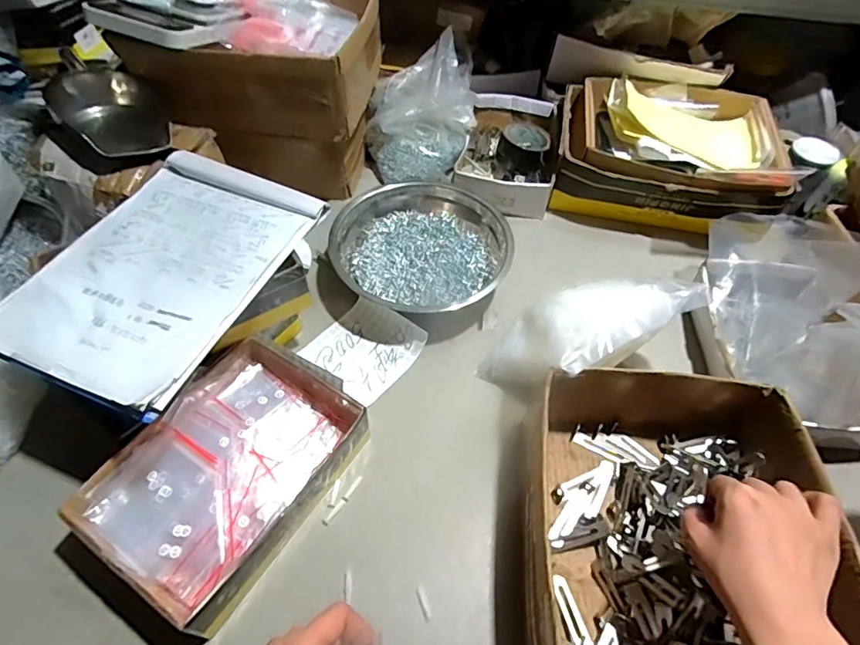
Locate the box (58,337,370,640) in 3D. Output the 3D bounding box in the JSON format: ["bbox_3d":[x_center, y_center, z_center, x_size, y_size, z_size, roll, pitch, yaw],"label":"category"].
[{"bbox_3d":[-0.203,0.151,0.531,0.175,0.069,0.249,29,58,18],"label":"box"}]

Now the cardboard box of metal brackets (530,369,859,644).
[{"bbox_3d":[0.226,0.208,0.482,0.254,0.109,0.306,4,54,1],"label":"cardboard box of metal brackets"}]

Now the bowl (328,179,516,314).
[{"bbox_3d":[-0.011,-0.102,0.714,0.225,0.073,0.214,1,54,-1],"label":"bowl"}]

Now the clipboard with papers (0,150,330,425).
[{"bbox_3d":[-0.276,-0.066,0.541,0.213,0.022,0.316,19,56,12],"label":"clipboard with papers"}]

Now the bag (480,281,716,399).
[{"bbox_3d":[0.180,0.009,0.608,0.201,0.149,0.125,-29,60,-21],"label":"bag"}]

